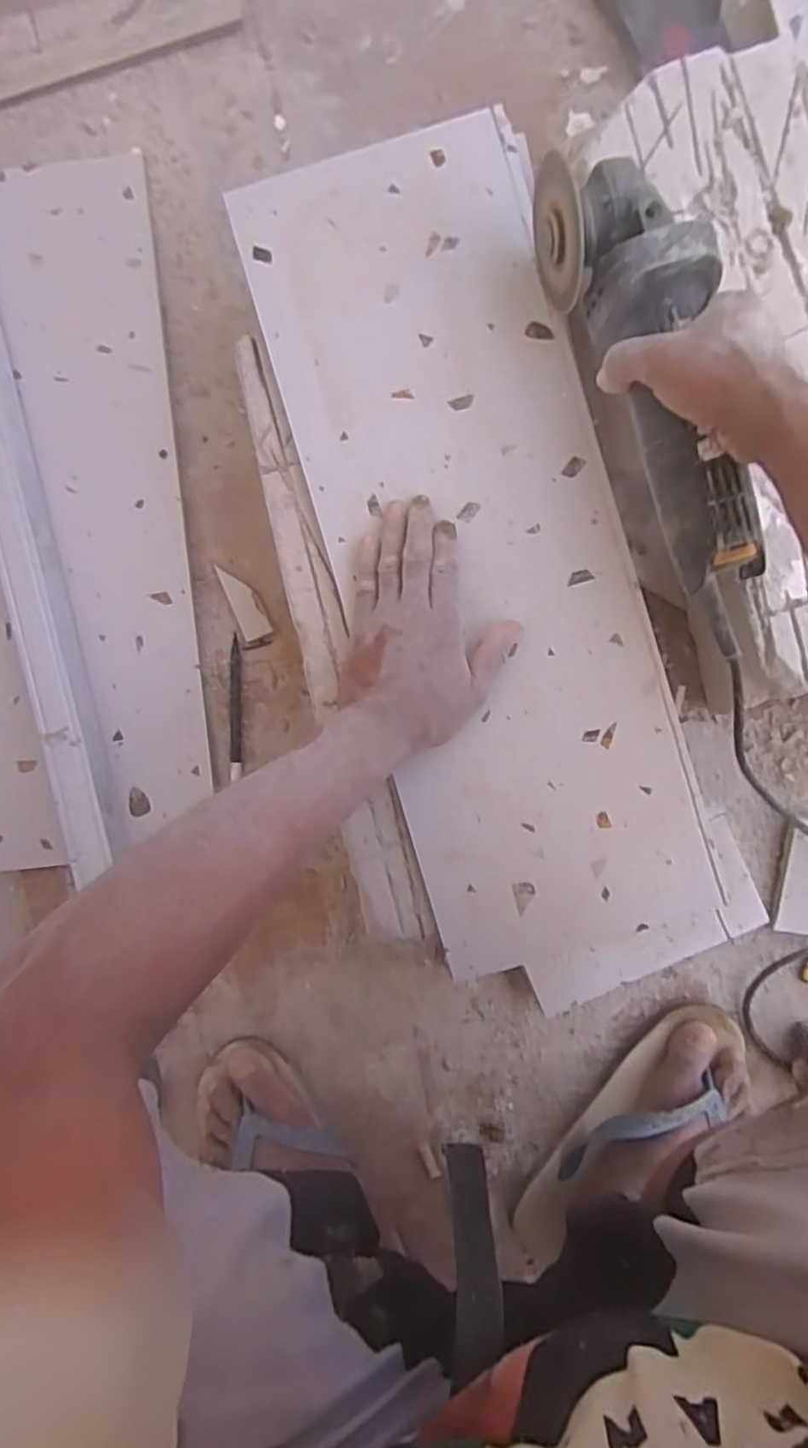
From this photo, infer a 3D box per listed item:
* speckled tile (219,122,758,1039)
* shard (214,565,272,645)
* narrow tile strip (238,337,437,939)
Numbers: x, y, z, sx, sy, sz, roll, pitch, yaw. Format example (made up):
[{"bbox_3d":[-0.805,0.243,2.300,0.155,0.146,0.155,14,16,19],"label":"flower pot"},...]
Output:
[{"bbox_3d":[0.060,-0.106,0.472,0.211,0.007,0.602,-18,91,2],"label":"speckled tile"},{"bbox_3d":[-0.139,-0.106,0.576,0.023,0.005,0.068,-25,91,2],"label":"shard"},{"bbox_3d":[-0.052,-0.056,0.487,0.047,0.011,0.439,-13,91,2],"label":"narrow tile strip"}]

